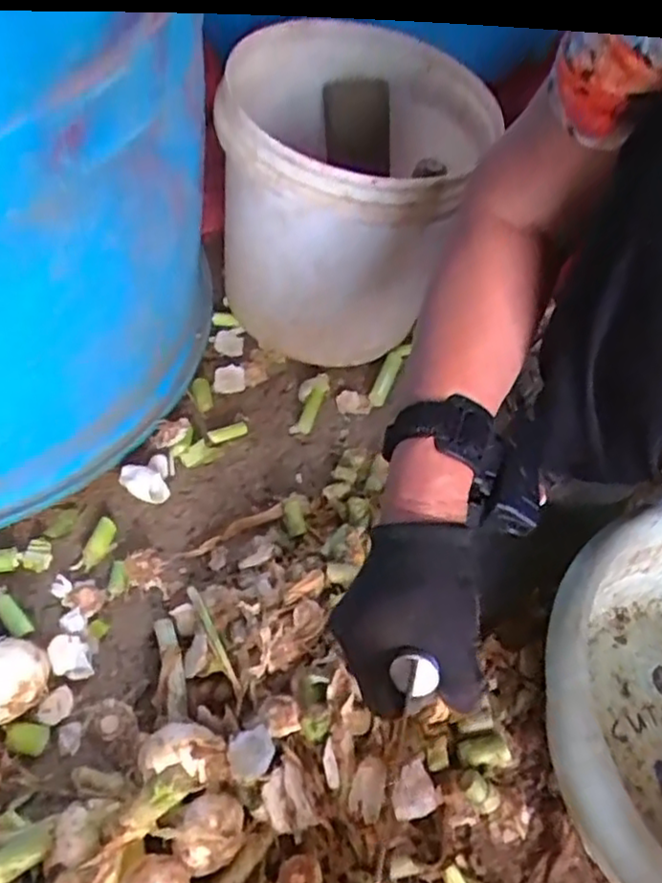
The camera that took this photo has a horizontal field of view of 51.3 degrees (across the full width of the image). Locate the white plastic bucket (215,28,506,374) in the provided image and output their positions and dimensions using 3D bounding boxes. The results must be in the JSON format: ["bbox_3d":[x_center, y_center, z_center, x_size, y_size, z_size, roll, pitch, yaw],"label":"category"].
[{"bbox_3d":[0.017,-0.227,0.661,0.200,0.255,0.221,15,56,6],"label":"white plastic bucket"}]

